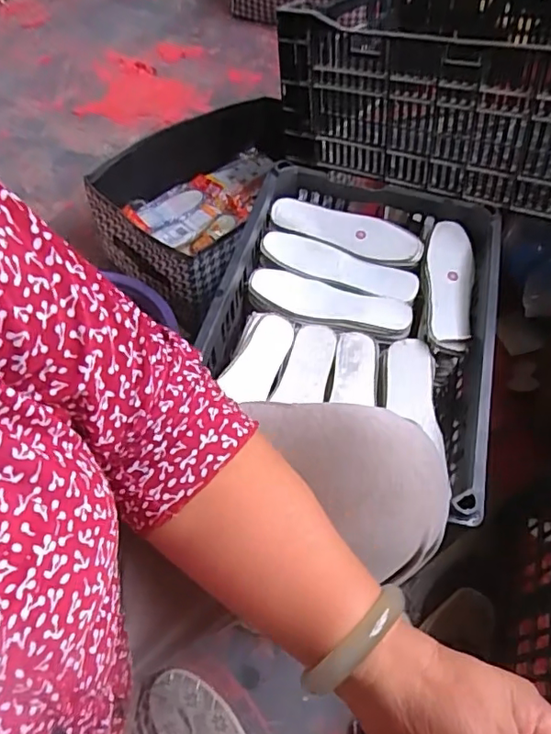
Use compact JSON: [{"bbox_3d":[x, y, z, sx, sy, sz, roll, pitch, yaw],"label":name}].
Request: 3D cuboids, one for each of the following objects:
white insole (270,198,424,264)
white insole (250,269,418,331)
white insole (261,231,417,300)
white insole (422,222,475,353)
[{"bbox_3d":[0.105,-0.204,0.802,0.221,0.024,0.073,19,58,8],"label":"white insole"},{"bbox_3d":[0.076,-0.092,0.751,0.220,0.014,0.062,15,58,6],"label":"white insole"},{"bbox_3d":[0.093,-0.149,0.782,0.226,0.013,0.062,18,58,8],"label":"white insole"},{"bbox_3d":[0.240,-0.113,0.749,0.068,0.032,0.222,11,57,3],"label":"white insole"}]

